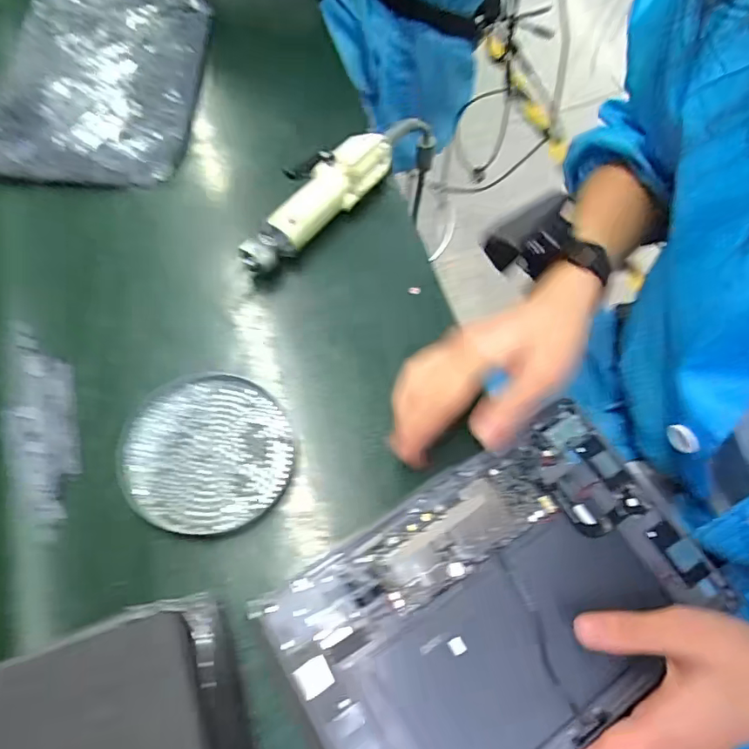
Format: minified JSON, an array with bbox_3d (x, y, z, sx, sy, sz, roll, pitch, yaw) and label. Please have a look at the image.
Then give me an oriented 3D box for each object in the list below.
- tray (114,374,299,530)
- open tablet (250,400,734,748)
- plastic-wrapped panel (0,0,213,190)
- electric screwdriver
[{"bbox_3d":[-0.118,0.053,0.373,0.114,0.019,0.111,0,66,-1],"label":"tray"},{"bbox_3d":[0.076,0.142,0.328,0.258,0.019,0.160,-31,70,-13],"label":"open tablet"},{"bbox_3d":[-0.268,-0.300,0.513,0.179,0.044,0.273,1,66,0],"label":"plastic-wrapped panel"},{"bbox_3d":[-0.054,-0.156,0.466,0.050,0.036,0.175,39,71,15],"label":"electric screwdriver"}]

